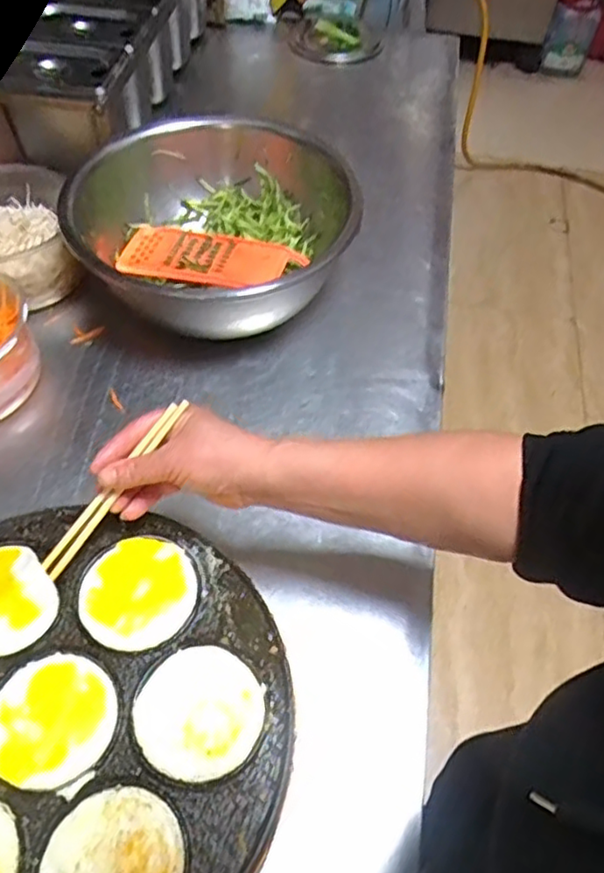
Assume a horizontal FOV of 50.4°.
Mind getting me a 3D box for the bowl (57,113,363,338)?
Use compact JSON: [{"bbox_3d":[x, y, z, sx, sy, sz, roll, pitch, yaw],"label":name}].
[{"bbox_3d":[-0.097,-0.248,0.765,0.292,0.141,0.269,1,56,-2],"label":"bowl"}]

